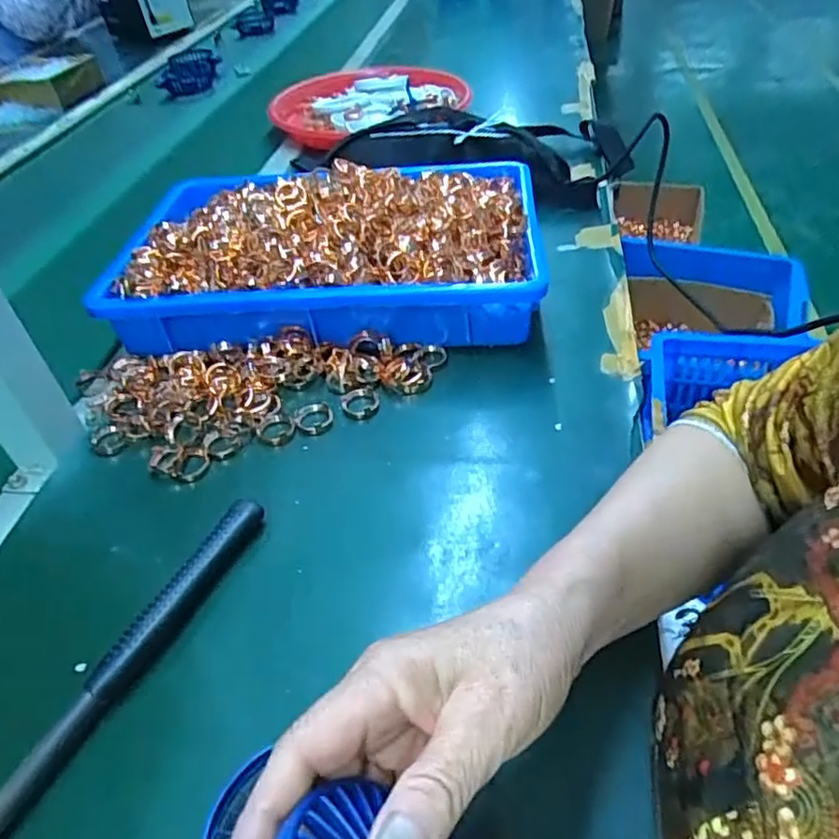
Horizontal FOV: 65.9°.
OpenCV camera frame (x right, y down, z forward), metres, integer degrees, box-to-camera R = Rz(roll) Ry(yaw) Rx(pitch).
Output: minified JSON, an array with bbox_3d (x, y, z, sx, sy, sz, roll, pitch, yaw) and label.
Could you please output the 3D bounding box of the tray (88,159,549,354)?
[{"bbox_3d":[-0.074,-0.163,0.582,0.354,0.099,0.235,-1,44,5],"label":"tray"}]

